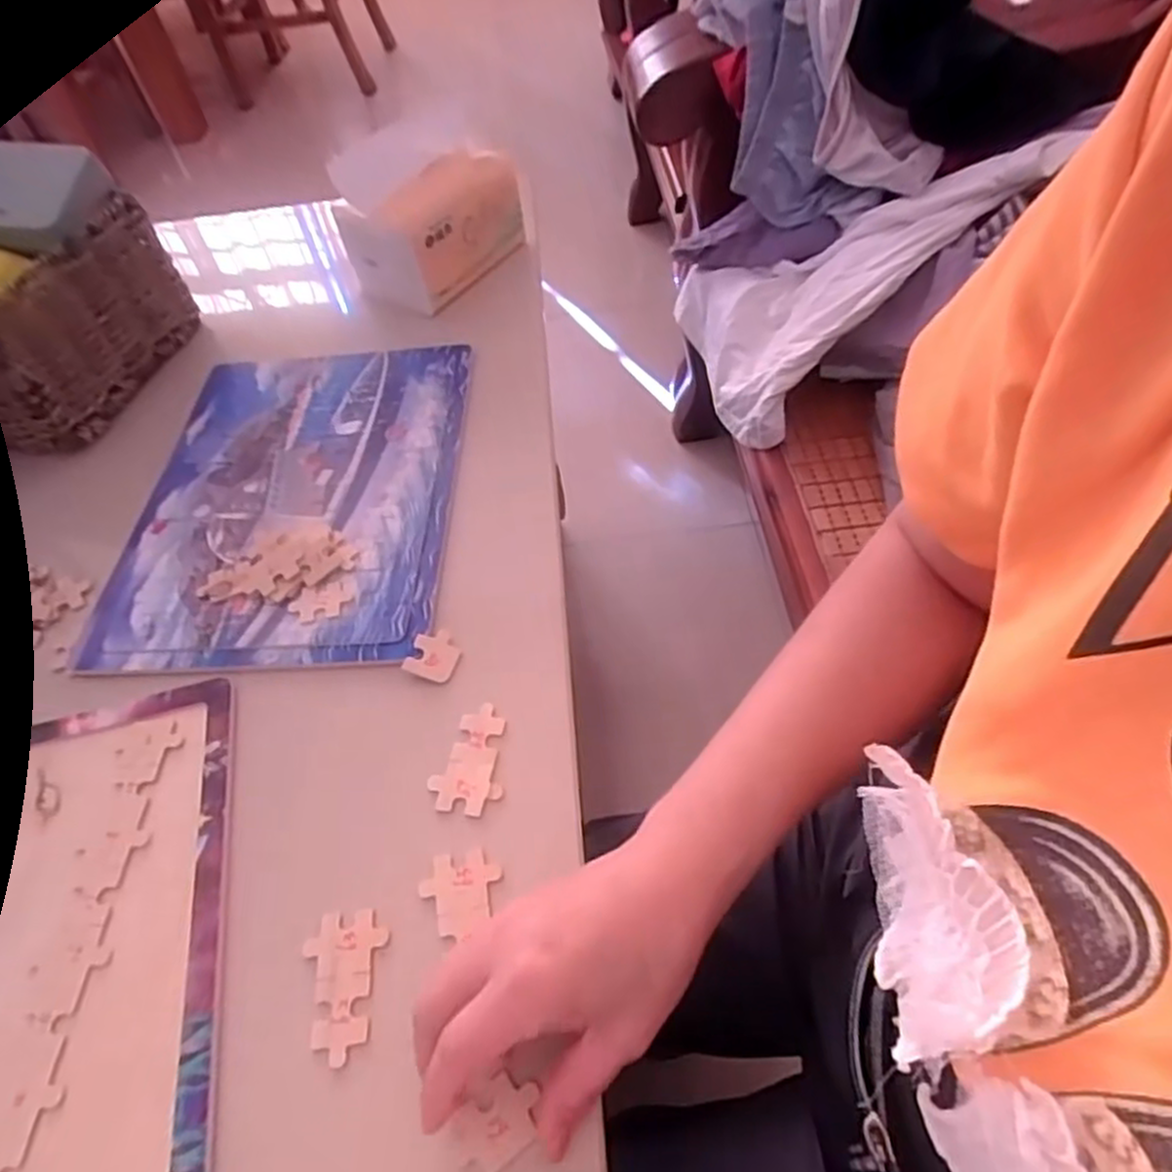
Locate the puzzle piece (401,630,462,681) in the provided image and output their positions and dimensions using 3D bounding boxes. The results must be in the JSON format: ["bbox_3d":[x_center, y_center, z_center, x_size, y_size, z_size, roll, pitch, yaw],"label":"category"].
[{"bbox_3d":[-0.087,0.039,0.429,0.029,0.004,0.030,18,63,6],"label":"puzzle piece"}]

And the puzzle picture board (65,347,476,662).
[{"bbox_3d":[-0.198,-0.069,0.515,0.210,0.013,0.278,-2,54,4],"label":"puzzle picture board"}]

